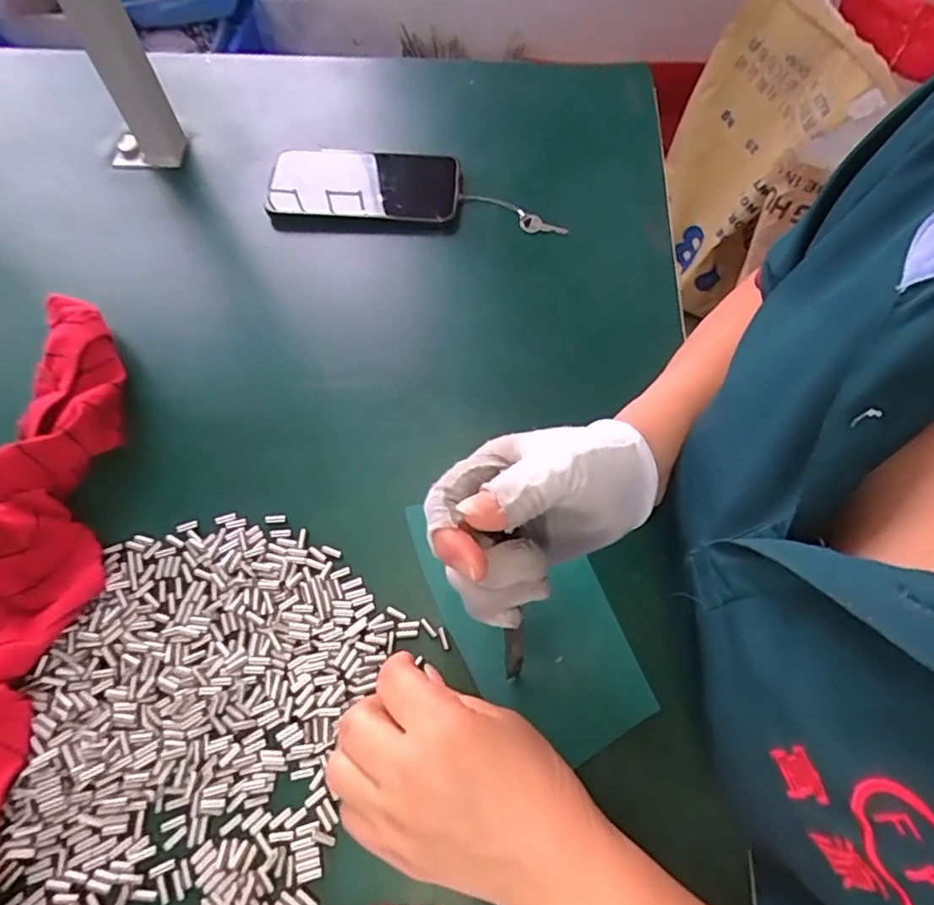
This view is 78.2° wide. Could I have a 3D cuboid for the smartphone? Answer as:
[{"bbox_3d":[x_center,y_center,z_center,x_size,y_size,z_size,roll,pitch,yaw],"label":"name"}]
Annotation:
[{"bbox_3d":[-0.084,-0.229,0.487,0.155,0.009,0.068,0,73,-8],"label":"smartphone"}]

